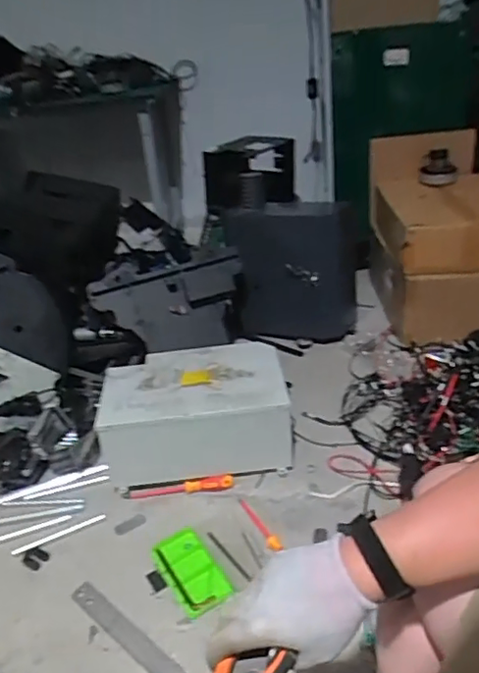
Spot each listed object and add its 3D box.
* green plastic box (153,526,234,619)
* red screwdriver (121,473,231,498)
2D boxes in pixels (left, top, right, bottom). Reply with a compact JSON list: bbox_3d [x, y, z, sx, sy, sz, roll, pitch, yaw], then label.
[{"bbox_3d":[-0.101,0.471,1.181,0.096,0.021,0.194,-21,33,-24],"label":"green plastic box"},{"bbox_3d":[-0.146,0.363,1.386,0.261,0.029,0.035,-8,30,-4],"label":"red screwdriver"}]

